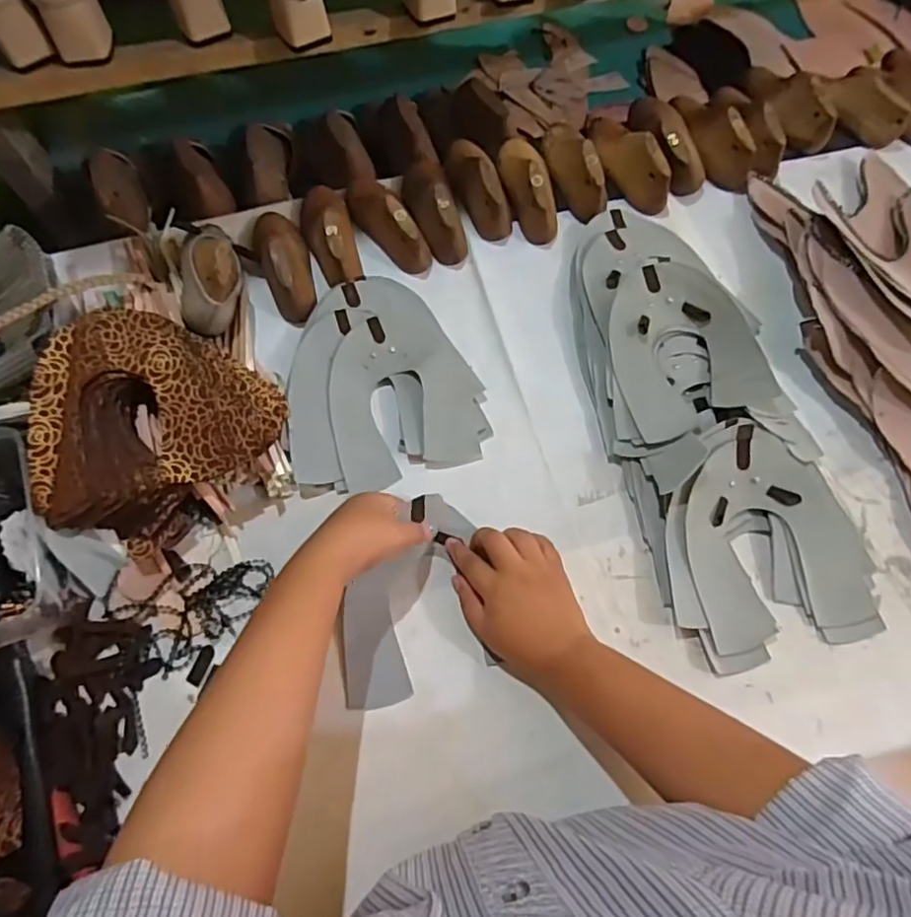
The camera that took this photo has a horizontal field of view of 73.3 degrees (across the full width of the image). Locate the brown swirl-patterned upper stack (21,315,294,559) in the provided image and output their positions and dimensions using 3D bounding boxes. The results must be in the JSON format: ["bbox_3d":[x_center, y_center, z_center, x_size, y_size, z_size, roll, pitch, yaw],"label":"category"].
[{"bbox_3d":[-0.264,-0.031,0.520,0.184,0.068,0.198,42,73,16],"label":"brown swirl-patterned upper stack"}]

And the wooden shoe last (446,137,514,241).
[{"bbox_3d":[0.025,-0.300,0.659,0.041,0.054,0.127,-19,68,-8],"label":"wooden shoe last"}]

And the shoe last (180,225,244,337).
[{"bbox_3d":[-0.238,-0.180,0.593,0.058,0.065,0.158,-11,50,-5],"label":"shoe last"}]

